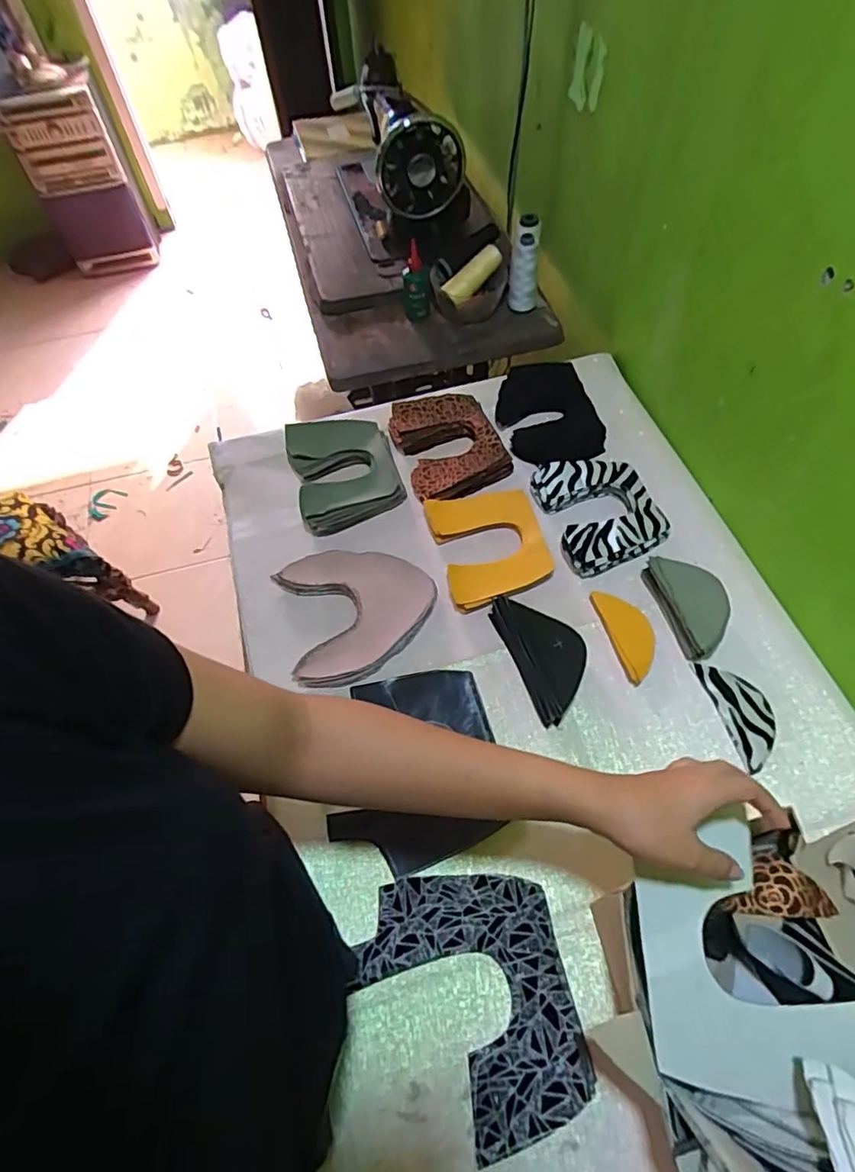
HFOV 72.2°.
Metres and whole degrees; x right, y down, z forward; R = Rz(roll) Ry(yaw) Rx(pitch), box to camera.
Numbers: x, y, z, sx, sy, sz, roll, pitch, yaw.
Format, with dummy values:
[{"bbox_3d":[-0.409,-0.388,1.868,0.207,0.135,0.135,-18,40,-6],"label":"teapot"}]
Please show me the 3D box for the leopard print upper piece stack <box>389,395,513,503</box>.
[{"bbox_3d":[0.027,-0.191,0.804,0.132,0.045,0.178,-18,60,-8],"label":"leopard print upper piece stack"}]

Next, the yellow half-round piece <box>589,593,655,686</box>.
[{"bbox_3d":[0.219,0.051,0.640,0.044,0.017,0.107,-14,59,-6],"label":"yellow half-round piece"}]

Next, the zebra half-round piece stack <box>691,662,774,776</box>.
[{"bbox_3d":[0.321,0.126,0.595,0.056,0.007,0.112,-12,59,-4],"label":"zebra half-round piece stack"}]

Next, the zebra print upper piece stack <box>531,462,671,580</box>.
[{"bbox_3d":[0.213,-0.094,0.716,0.128,0.028,0.156,-15,59,-6],"label":"zebra print upper piece stack"}]

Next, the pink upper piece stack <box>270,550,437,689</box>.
[{"bbox_3d":[-0.080,0.026,0.674,0.171,0.031,0.164,-23,60,-10],"label":"pink upper piece stack"}]

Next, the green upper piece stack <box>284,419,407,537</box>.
[{"bbox_3d":[-0.109,-0.148,0.779,0.133,0.056,0.158,-15,59,-6],"label":"green upper piece stack"}]

